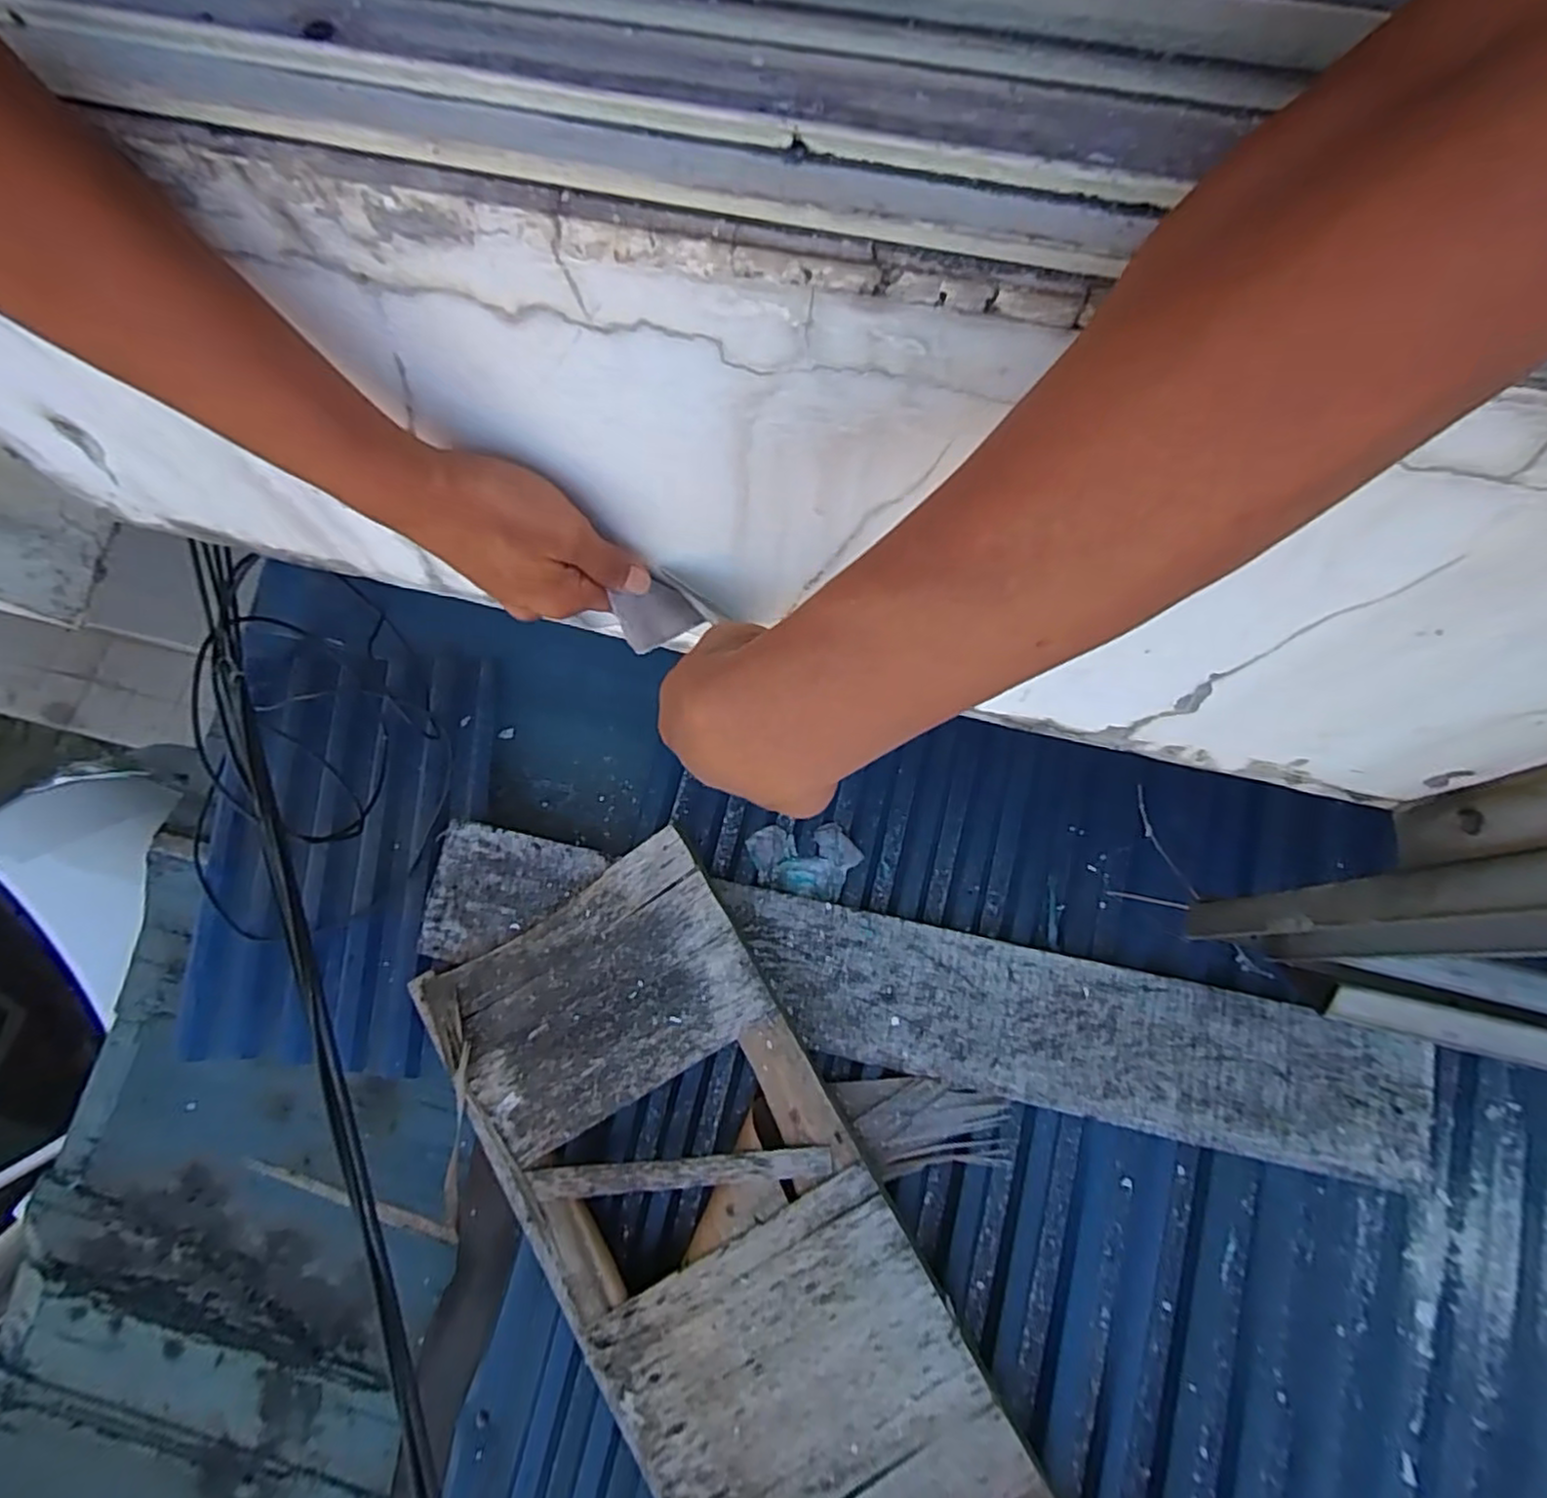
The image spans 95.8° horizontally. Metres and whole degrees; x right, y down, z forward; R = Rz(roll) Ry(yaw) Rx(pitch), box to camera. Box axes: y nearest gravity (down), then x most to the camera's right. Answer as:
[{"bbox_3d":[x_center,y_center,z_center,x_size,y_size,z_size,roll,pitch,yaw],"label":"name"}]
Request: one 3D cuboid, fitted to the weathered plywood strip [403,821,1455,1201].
[{"bbox_3d":[0.169,0.327,0.941,1.299,0.019,0.193,12,80,5],"label":"weathered plywood strip"}]

